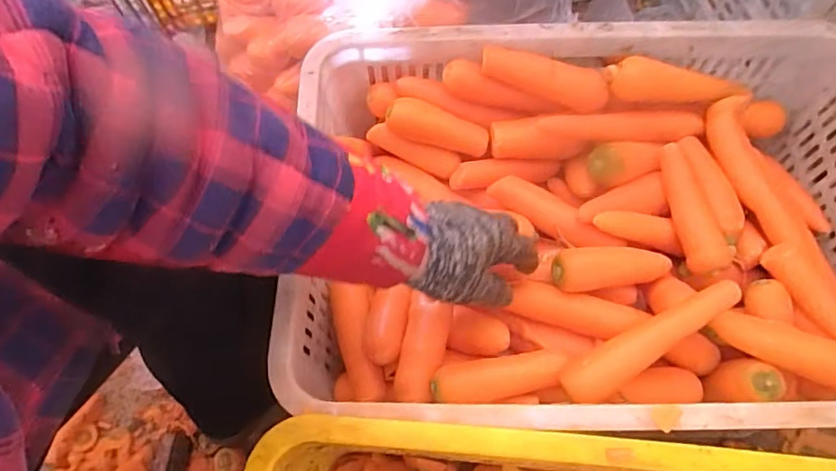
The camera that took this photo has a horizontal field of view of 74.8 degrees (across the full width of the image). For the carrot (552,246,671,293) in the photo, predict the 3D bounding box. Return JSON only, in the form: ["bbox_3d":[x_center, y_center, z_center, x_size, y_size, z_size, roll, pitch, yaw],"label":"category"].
[{"bbox_3d":[0.176,0.028,0.489,0.117,0.028,0.034,-3,67,-17],"label":"carrot"}]

